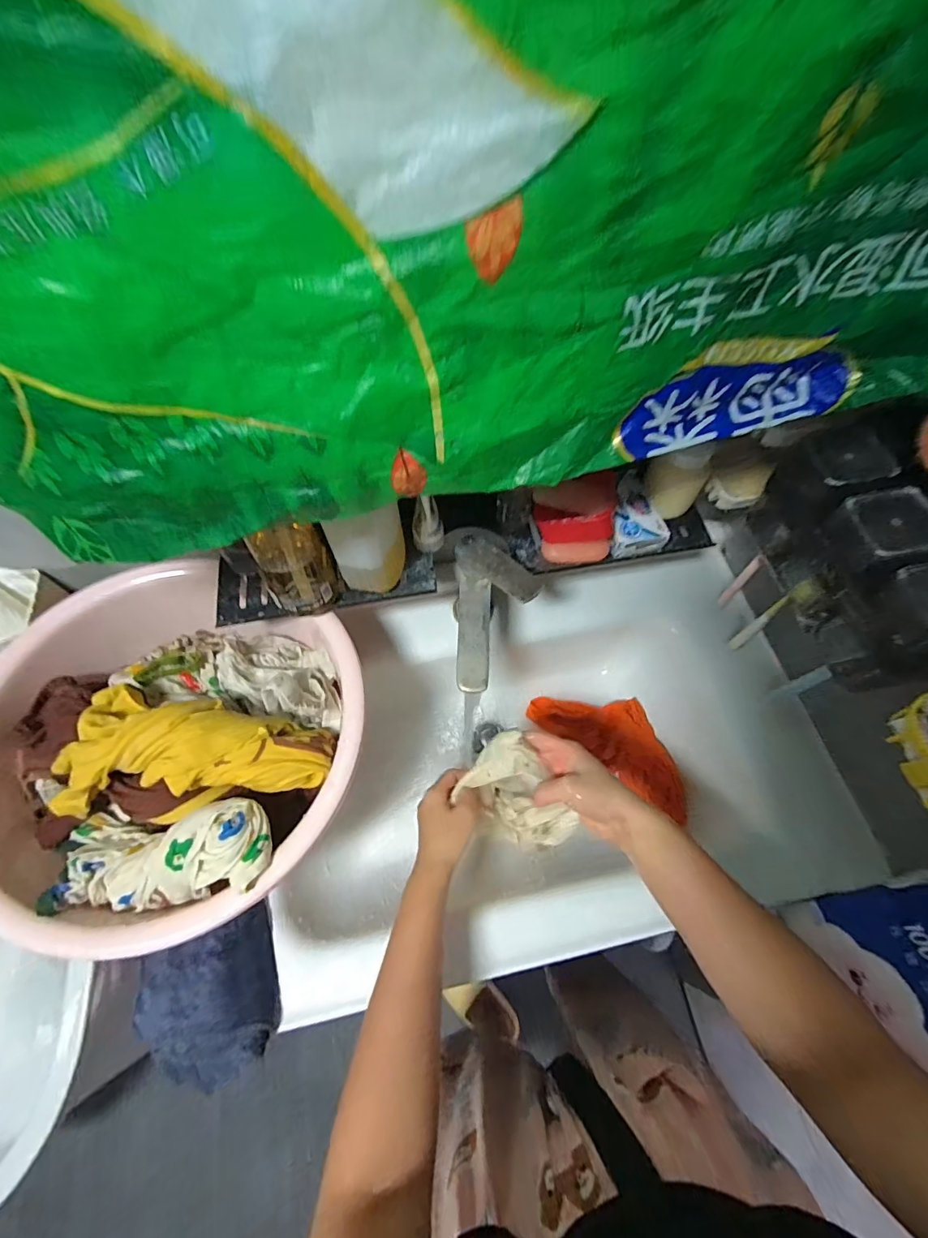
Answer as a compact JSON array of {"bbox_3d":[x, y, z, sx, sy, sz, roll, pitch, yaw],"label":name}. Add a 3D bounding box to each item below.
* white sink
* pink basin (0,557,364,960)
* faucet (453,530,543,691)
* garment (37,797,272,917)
[{"bbox_3d":[0.114,0.179,0.655,0.693,0.179,0.459,-9,64,-5],"label":"white sink"},{"bbox_3d":[-0.295,0.114,0.482,0.377,0.137,0.359,-12,64,-6],"label":"pink basin"},{"bbox_3d":[0.034,-0.016,0.517,0.094,0.075,0.178,-1,63,-1],"label":"faucet"},{"bbox_3d":[-0.274,0.210,0.414,0.203,0.059,0.081,-4,63,-2],"label":"garment"}]

